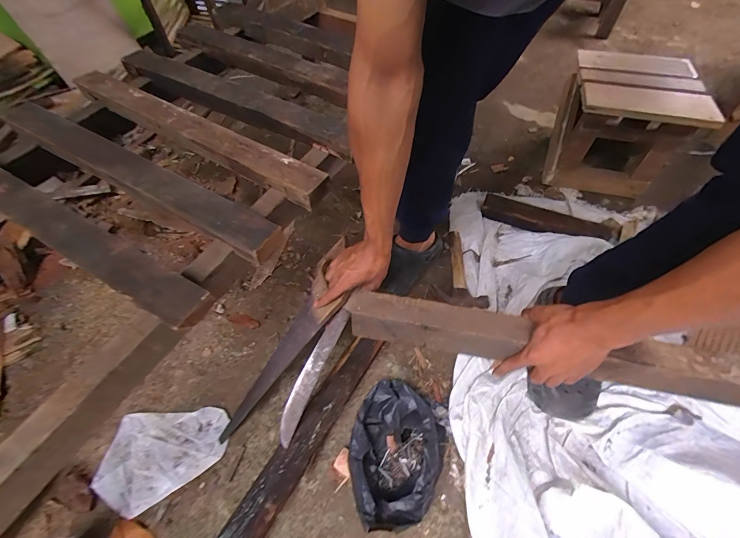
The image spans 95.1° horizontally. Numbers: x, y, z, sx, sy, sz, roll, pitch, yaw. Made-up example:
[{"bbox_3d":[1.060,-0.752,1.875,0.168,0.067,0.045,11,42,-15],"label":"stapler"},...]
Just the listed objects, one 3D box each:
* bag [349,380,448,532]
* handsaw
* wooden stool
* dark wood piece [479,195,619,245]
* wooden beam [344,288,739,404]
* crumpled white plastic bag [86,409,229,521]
[{"bbox_3d":[0.042,0.300,0.567,0.159,0.080,0.222,22,59,13],"label":"bag"},{"bbox_3d":[-0.141,0.137,0.607,0.083,0.027,0.416,31,88,18],"label":"handsaw"},{"bbox_3d":[0.675,-0.403,0.949,0.284,0.257,0.331,13,57,8],"label":"wooden stool"},{"bbox_3d":[0.461,-0.123,0.885,0.325,0.043,0.073,21,59,13],"label":"dark wood piece"},{"bbox_3d":[0.284,0.114,0.457,0.630,0.056,0.060,9,57,10],"label":"wooden beam"},{"bbox_3d":[-0.361,0.326,0.586,0.201,0.012,0.146,-5,57,-4],"label":"crumpled white plastic bag"}]

